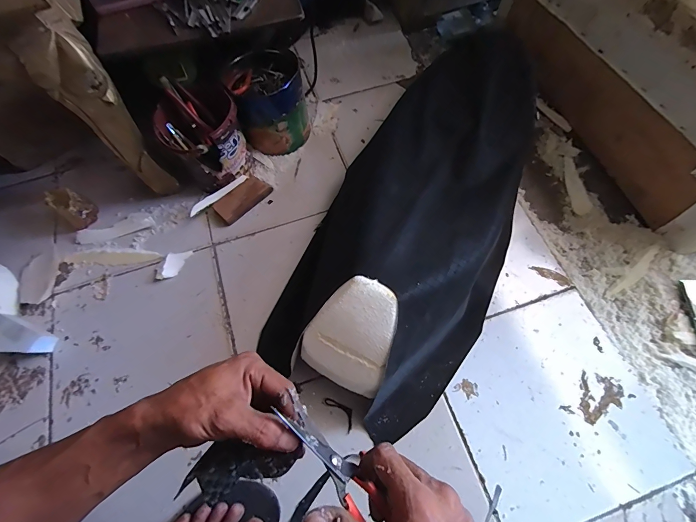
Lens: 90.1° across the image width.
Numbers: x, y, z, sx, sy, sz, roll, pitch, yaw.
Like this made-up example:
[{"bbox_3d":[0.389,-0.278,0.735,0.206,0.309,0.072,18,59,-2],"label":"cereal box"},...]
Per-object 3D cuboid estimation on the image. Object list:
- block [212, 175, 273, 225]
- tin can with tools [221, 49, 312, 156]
[{"bbox_3d":[-0.210,-0.125,0.689,0.053,0.024,0.109,42,74,18],"label":"block"},{"bbox_3d":[-0.158,-0.320,0.713,0.134,0.149,0.144,-1,66,2],"label":"tin can with tools"}]

